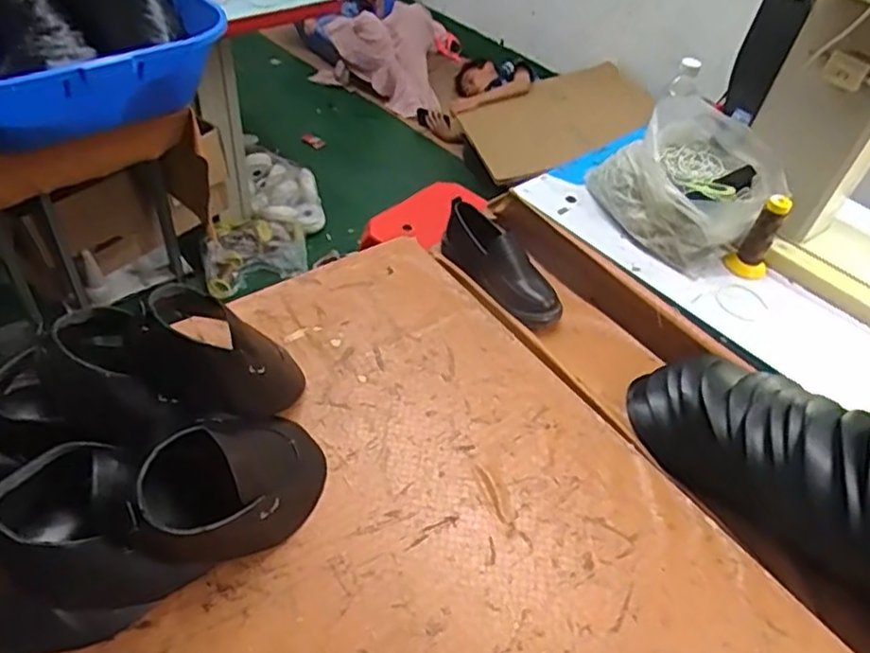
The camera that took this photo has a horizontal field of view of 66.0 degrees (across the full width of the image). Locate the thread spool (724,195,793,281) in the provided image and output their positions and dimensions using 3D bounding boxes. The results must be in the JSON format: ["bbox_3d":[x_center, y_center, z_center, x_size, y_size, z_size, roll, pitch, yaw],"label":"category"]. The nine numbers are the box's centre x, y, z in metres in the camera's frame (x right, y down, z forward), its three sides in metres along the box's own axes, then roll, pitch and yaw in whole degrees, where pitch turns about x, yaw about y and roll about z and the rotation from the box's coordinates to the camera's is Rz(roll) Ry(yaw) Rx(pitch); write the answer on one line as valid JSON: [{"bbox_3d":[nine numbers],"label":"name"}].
[{"bbox_3d":[0.466,-0.127,0.965,0.055,0.119,0.052,4,45,-4],"label":"thread spool"}]

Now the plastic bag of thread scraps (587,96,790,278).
[{"bbox_3d":[0.385,-0.227,1.044,0.197,0.155,0.256,-25,54,-28],"label":"plastic bag of thread scraps"}]

